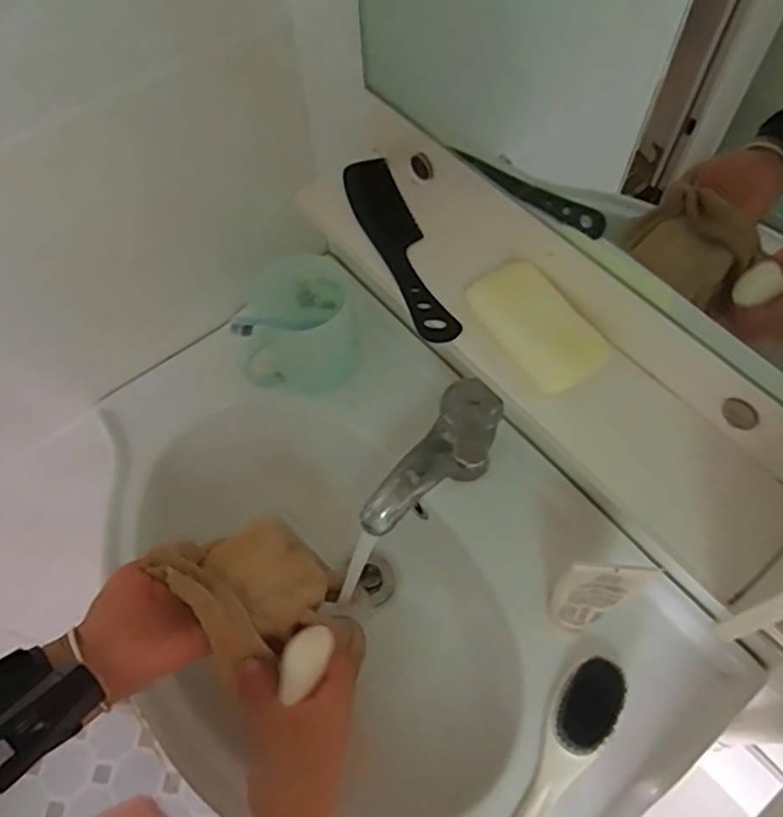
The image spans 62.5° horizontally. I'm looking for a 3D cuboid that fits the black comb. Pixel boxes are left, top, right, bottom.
[{"bbox_3d":[0.006,-0.118,0.465,0.035,0.011,0.173,-19,62,-8],"label":"black comb"}]

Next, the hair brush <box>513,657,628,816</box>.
[{"bbox_3d":[0.118,0.274,0.480,0.041,0.038,0.188,32,67,18],"label":"hair brush"}]

